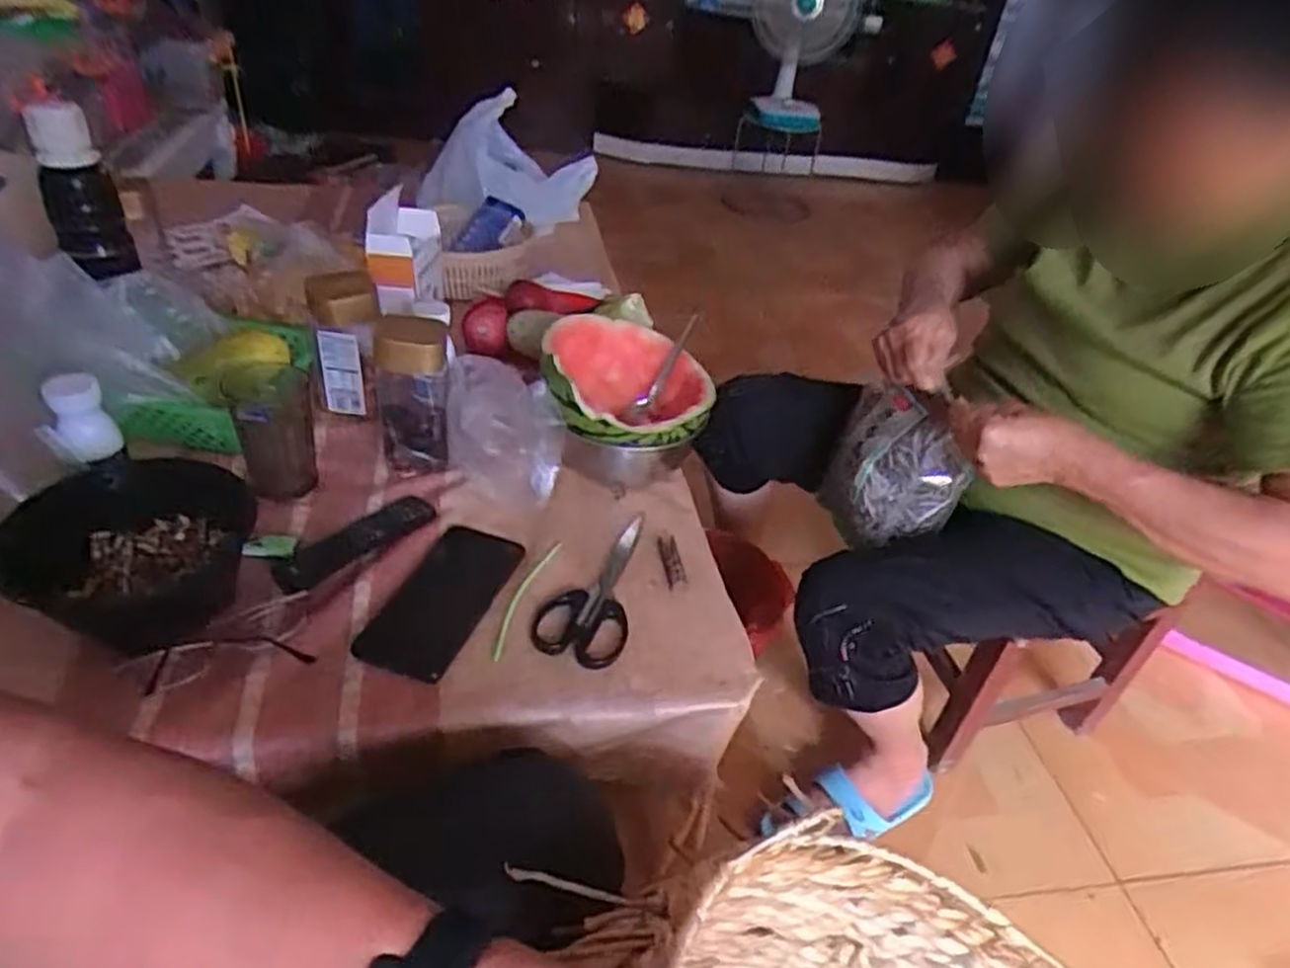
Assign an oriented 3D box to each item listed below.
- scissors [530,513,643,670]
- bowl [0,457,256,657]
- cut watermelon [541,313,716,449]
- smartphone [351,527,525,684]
[{"bbox_3d":[-0.042,0.084,0.690,0.076,0.005,0.178,11,37,5],"label":"scissors"},{"bbox_3d":[-0.393,0.056,0.606,0.171,0.071,0.152,-13,42,-25],"label":"bowl"},{"bbox_3d":[-0.018,-0.094,0.803,0.167,0.096,0.175,8,37,0],"label":"cut watermelon"},{"bbox_3d":[-0.168,0.092,0.655,0.080,0.007,0.163,16,38,11],"label":"smartphone"}]

